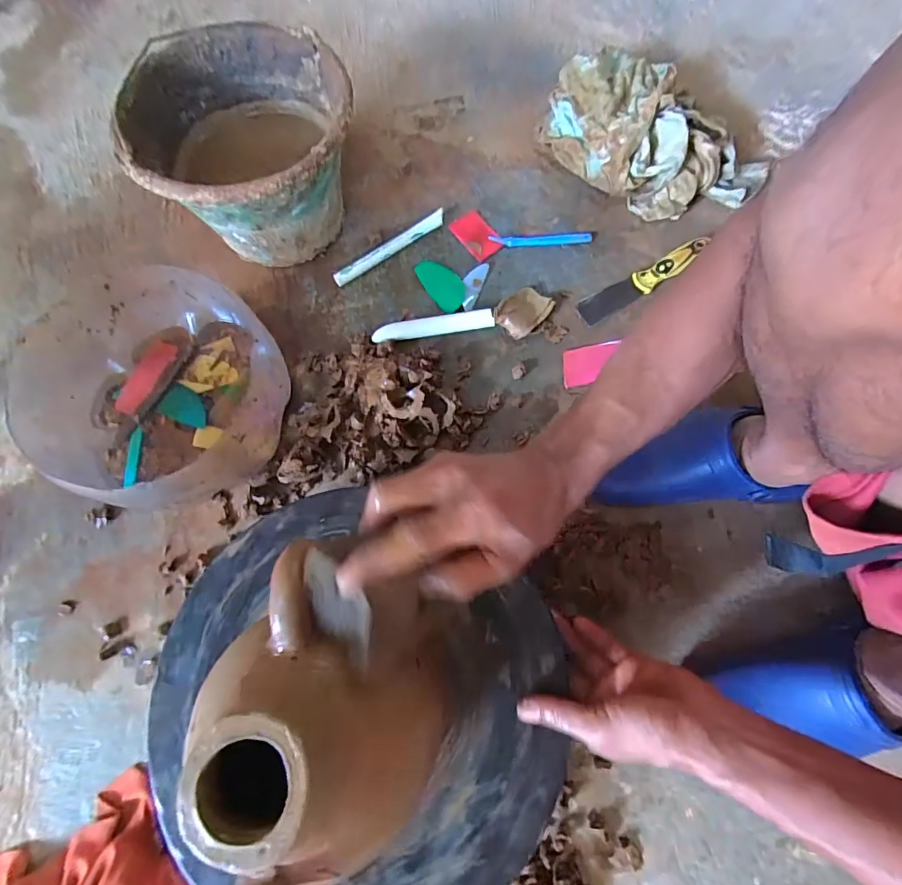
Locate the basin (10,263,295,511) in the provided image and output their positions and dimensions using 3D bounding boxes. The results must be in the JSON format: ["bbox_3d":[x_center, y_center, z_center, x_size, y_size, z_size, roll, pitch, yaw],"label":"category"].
[{"bbox_3d":[-0.307,-0.056,0.511,0.256,0.123,0.249,14,73,6],"label":"basin"}]

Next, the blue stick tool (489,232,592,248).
[{"bbox_3d":[0.122,-0.275,0.625,0.136,0.008,0.018,-2,72,1],"label":"blue stick tool"}]

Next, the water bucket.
[{"bbox_3d":[-0.235,-0.342,0.573,0.237,0.168,0.253,0,72,1],"label":"water bucket"}]

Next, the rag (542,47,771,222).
[{"bbox_3d":[0.265,-0.424,0.634,0.207,0.075,0.300,-33,74,-9],"label":"rag"}]

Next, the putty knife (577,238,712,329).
[{"bbox_3d":[0.243,-0.208,0.587,0.178,0.028,0.034,-29,73,-8],"label":"putty knife"}]

